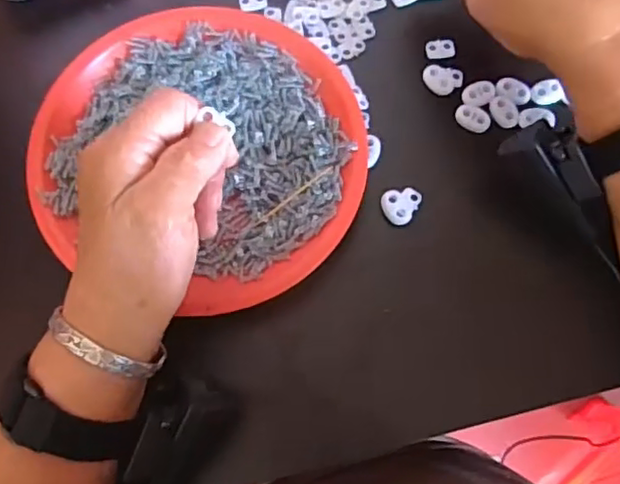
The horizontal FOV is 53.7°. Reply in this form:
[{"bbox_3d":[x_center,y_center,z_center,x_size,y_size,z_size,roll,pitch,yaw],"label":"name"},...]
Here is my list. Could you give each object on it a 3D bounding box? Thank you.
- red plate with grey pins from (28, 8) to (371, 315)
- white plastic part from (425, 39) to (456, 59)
[{"bbox_3d":[-0.065,-0.058,0.377,0.197,0.020,0.180,0,73,-1],"label":"red plate with grey pins"},{"bbox_3d":[0.089,-0.132,0.418,0.019,0.004,0.014,0,73,-1],"label":"white plastic part"}]

